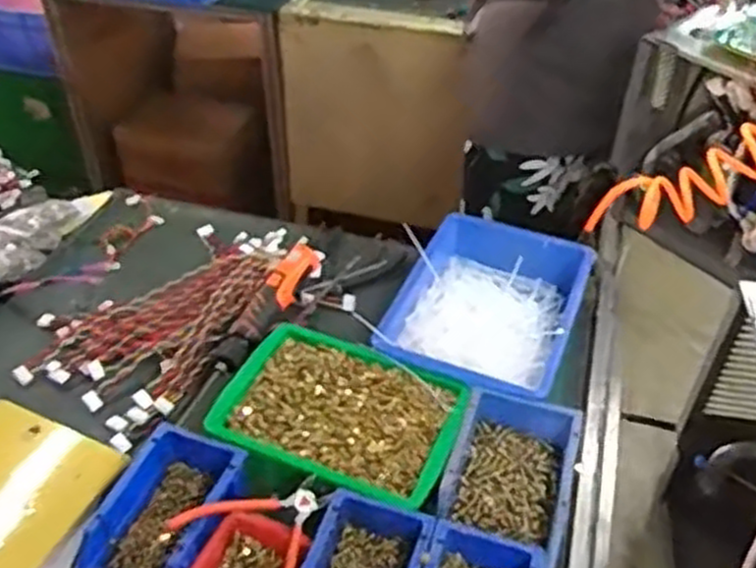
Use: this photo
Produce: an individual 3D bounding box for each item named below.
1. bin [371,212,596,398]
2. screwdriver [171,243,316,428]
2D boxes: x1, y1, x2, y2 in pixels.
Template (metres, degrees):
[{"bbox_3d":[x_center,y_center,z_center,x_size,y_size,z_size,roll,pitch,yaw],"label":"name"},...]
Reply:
[{"bbox_3d":[0.142,0.036,0.986,0.206,0.078,0.298,18,44,19],"label":"bin"},{"bbox_3d":[-0.156,0.050,0.978,0.050,0.033,0.315,17,44,18],"label":"screwdriver"}]

